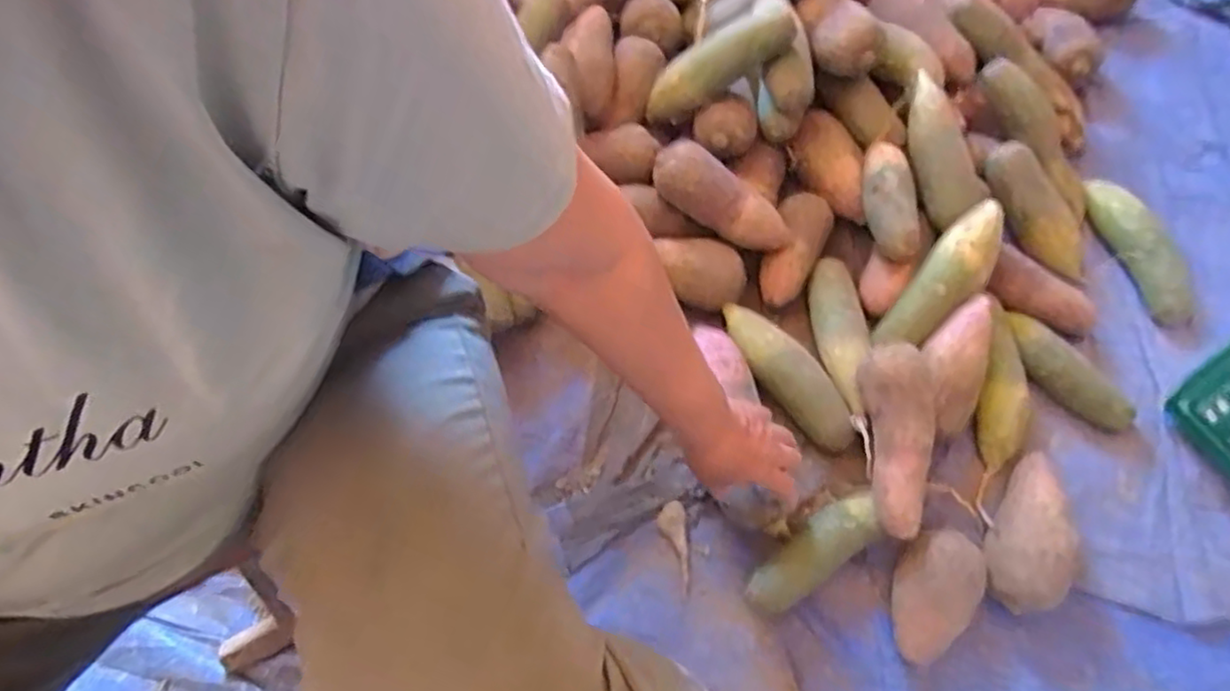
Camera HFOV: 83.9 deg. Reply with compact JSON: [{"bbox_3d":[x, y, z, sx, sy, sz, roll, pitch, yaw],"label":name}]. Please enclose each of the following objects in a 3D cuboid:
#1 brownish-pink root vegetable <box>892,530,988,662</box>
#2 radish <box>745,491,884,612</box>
[{"bbox_3d":[0.294,0.232,0.644,0.069,0.068,0.115,37,70,18],"label":"brownish-pink root vegetable"},{"bbox_3d":[0.196,0.206,0.680,0.157,0.045,0.052,-32,67,-14],"label":"radish"}]

